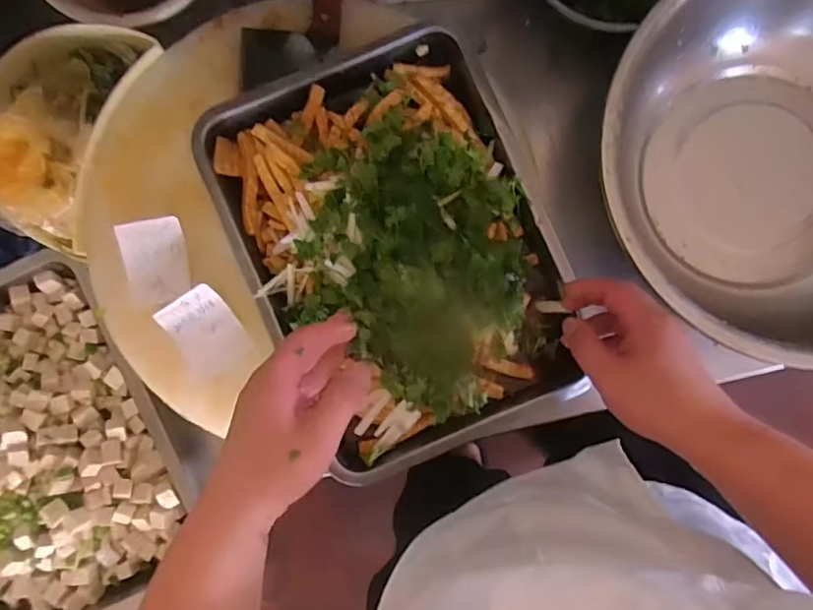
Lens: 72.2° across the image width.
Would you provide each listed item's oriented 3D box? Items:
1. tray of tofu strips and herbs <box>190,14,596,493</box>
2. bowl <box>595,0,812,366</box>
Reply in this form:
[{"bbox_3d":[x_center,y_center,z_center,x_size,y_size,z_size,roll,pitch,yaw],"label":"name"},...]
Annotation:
[{"bbox_3d":[-0.005,-0.053,0.513,0.268,0.095,0.375,-25,90,1],"label":"tray of tofu strips and herbs"},{"bbox_3d":[0.376,-0.134,0.562,0.381,0.156,0.338,9,91,1],"label":"bowl"}]

